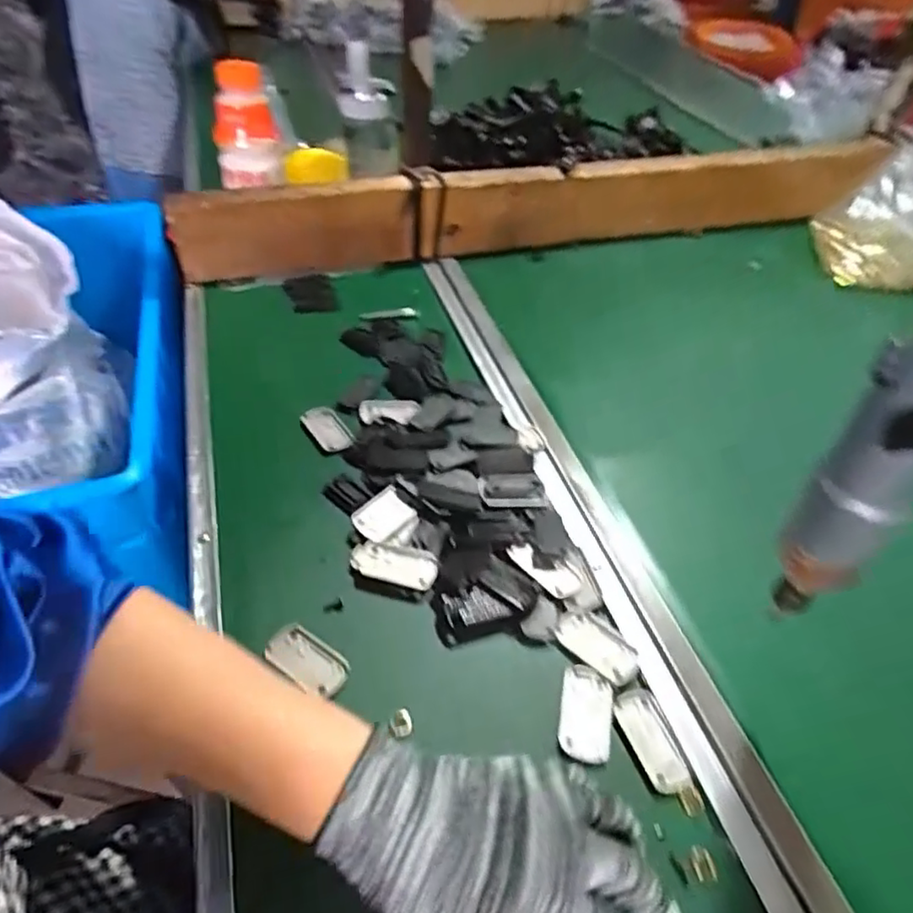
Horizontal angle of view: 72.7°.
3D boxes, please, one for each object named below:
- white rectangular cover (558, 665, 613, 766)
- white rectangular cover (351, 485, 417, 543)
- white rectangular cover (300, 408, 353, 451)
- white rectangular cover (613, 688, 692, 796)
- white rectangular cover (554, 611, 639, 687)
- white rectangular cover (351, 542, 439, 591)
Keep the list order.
[{"bbox_3d":[0.078,0.152,0.371,0.029,0.006,0.052,10,47,7],"label":"white rectangular cover"},{"bbox_3d":[-0.054,0.043,0.459,0.033,0.005,0.043,35,54,27],"label":"white rectangular cover"},{"bbox_3d":[-0.110,-0.024,0.529,0.030,0.006,0.052,-25,52,-24],"label":"white rectangular cover"},{"bbox_3d":[0.114,0.166,0.364,0.027,0.005,0.056,-11,48,-13],"label":"white rectangular cover"},{"bbox_3d":[0.090,0.121,0.399,0.028,0.007,0.054,-32,55,-29],"label":"white rectangular cover"},{"bbox_3d":[-0.044,0.075,0.432,0.061,0.004,0.026,10,47,7],"label":"white rectangular cover"}]

